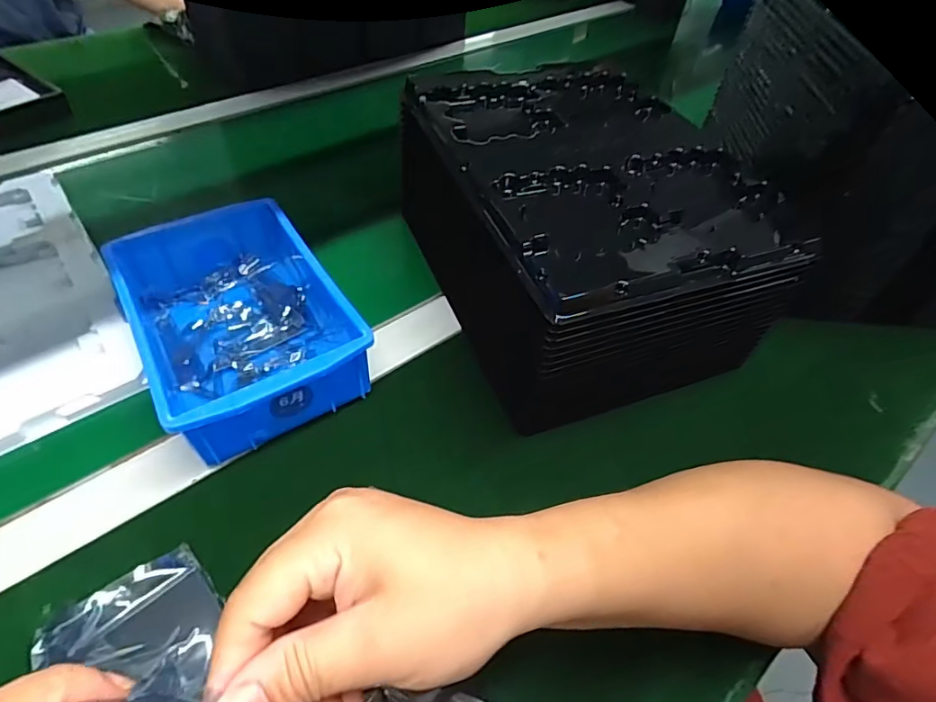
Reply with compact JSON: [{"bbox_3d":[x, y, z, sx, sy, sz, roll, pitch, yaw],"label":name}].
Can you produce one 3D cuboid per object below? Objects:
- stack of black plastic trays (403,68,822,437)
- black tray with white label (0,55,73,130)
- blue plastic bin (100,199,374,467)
[{"bbox_3d":[0.089,-0.108,0.435,0.215,0.131,0.288,-15,52,-16],"label":"stack of black plastic trays"},{"bbox_3d":[-0.566,-0.309,0.631,0.181,0.028,0.092,32,55,22],"label":"black tray with white label"},{"bbox_3d":[-0.169,-0.025,0.391,0.126,0.063,0.200,-25,56,-23],"label":"blue plastic bin"}]

